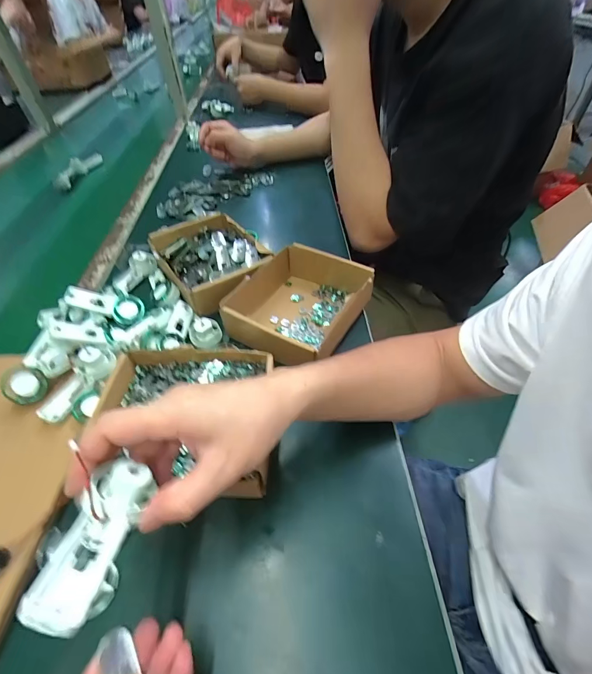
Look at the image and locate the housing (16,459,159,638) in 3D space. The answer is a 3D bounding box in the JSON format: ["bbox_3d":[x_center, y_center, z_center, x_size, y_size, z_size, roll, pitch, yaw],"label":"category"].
[{"bbox_3d":[-0.106,0.104,0.179,0.038,0.021,0.088,-3,23,-1],"label":"housing"}]

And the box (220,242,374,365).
[{"bbox_3d":[0.004,-0.044,0.454,0.149,0.061,0.166,24,53,21],"label":"box"}]

